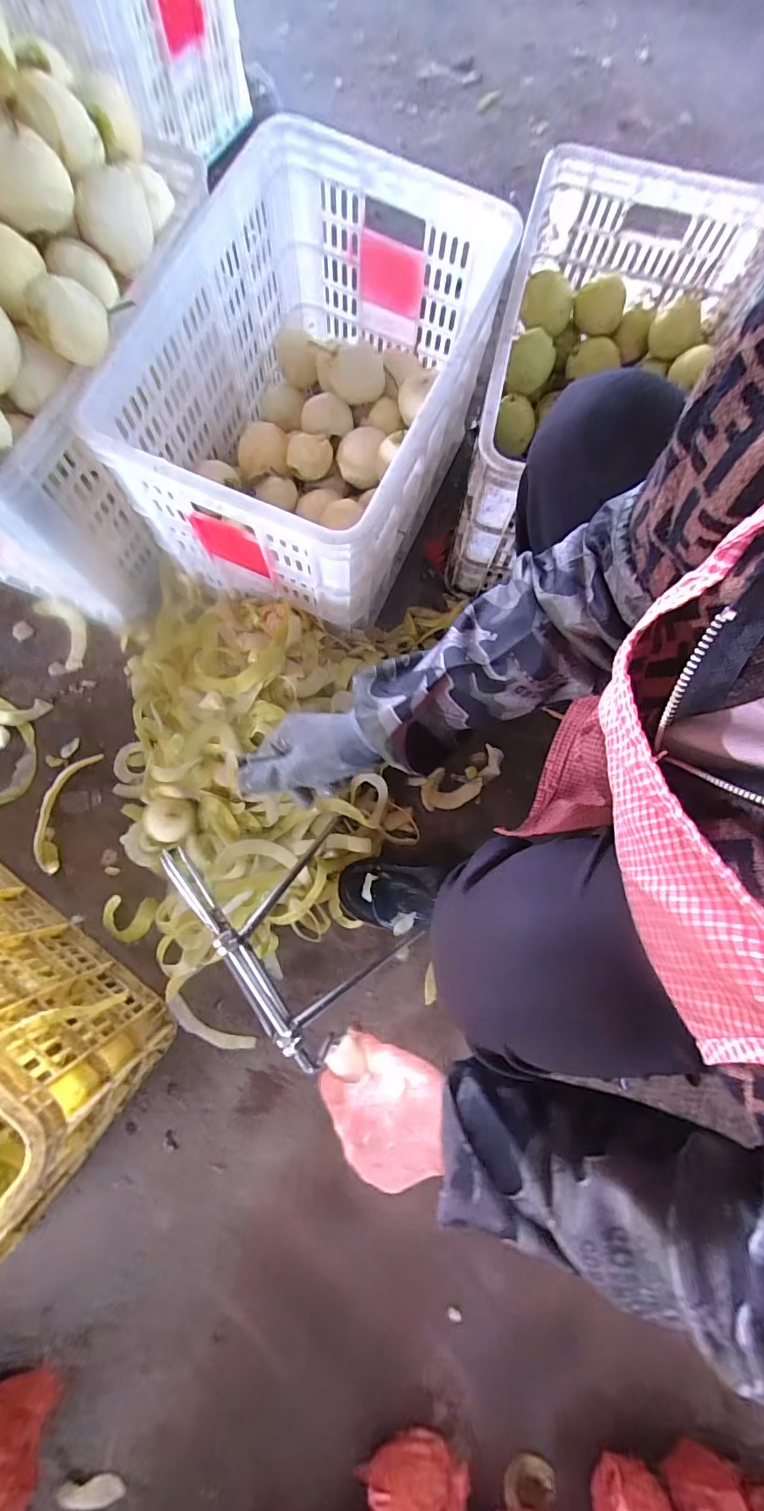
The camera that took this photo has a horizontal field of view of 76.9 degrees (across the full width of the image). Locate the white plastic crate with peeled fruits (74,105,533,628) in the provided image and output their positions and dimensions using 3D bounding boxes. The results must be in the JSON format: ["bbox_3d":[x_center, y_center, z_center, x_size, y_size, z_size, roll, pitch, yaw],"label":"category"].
[{"bbox_3d":[-0.084,-0.477,0.654,0.337,0.241,0.519,24,75,5],"label":"white plastic crate with peeled fruits"}]

